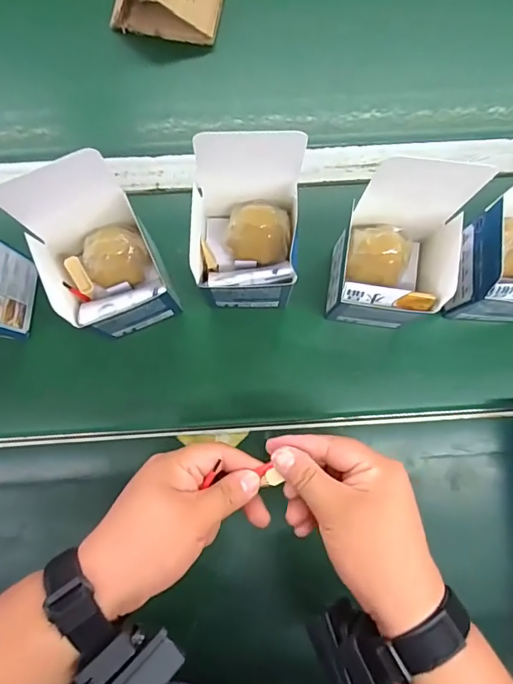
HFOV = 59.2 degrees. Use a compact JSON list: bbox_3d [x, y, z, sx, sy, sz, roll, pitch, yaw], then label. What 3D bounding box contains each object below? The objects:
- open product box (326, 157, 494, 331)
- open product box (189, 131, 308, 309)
[{"bbox_3d":[0.118,-0.077,0.401,0.102,0.159,0.106,10,80,2],"label":"open product box"},{"bbox_3d":[-0.004,-0.090,0.390,0.094,0.166,0.089,-1,80,0],"label":"open product box"}]

